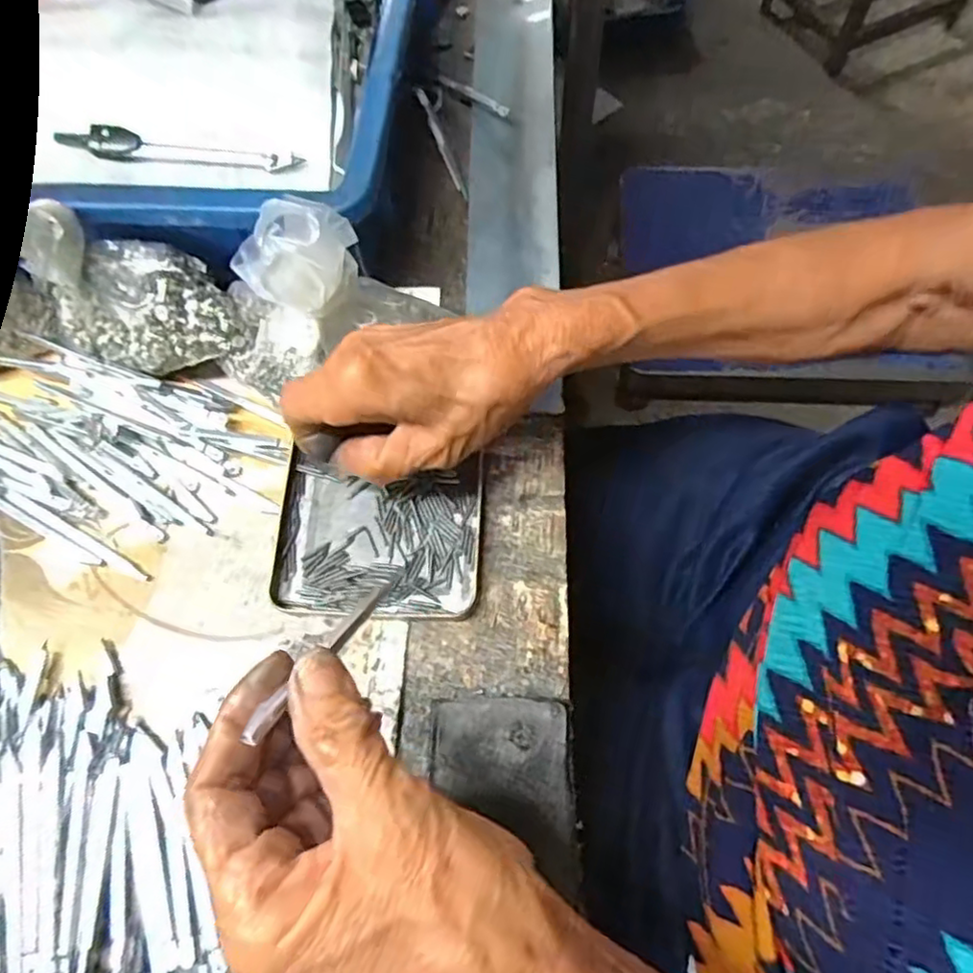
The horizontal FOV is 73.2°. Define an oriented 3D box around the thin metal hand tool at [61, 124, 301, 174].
[{"bbox_3d":[-0.149,-0.163,0.317,0.116,0.009,0.010,6,69,5],"label":"thin metal hand tool"}]

